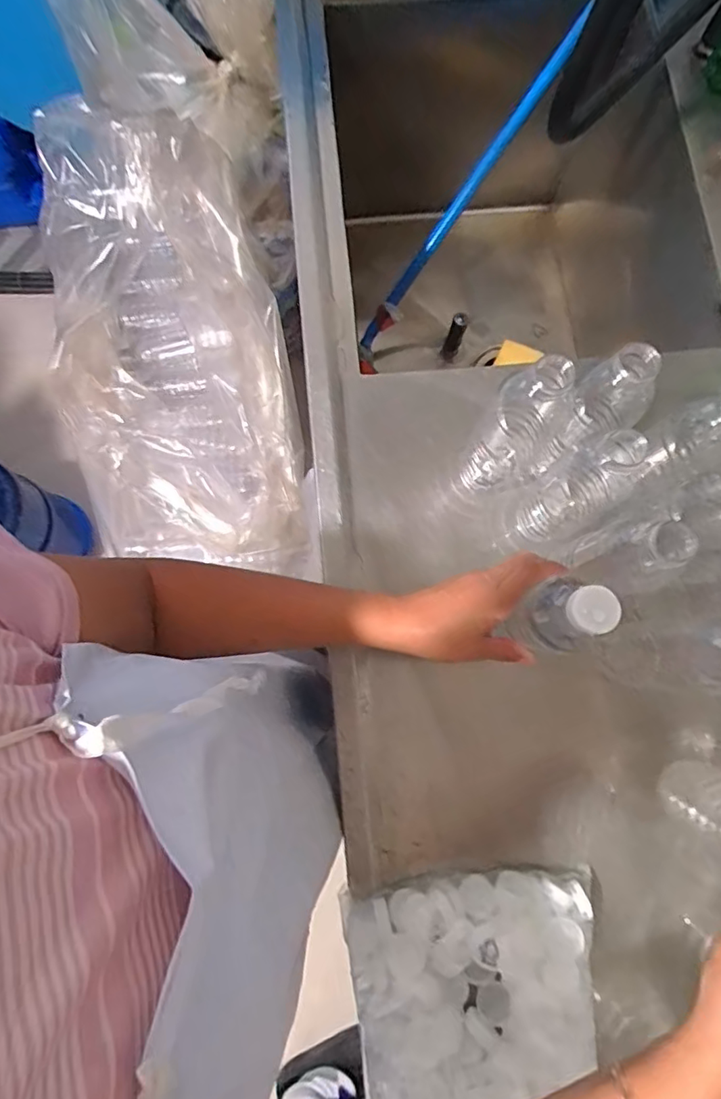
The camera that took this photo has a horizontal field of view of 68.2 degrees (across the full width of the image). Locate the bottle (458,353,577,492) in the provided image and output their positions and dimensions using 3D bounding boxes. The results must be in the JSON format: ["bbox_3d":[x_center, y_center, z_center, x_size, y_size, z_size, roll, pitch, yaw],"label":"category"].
[{"bbox_3d":[0.140,-0.106,0.471,0.053,0.203,0.058,0,80,-1],"label":"bottle"}]

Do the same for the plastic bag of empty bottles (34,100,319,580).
[{"bbox_3d":[-0.266,-0.275,0.763,0.303,0.238,0.631,-11,80,-3],"label":"plastic bag of empty bottles"}]

